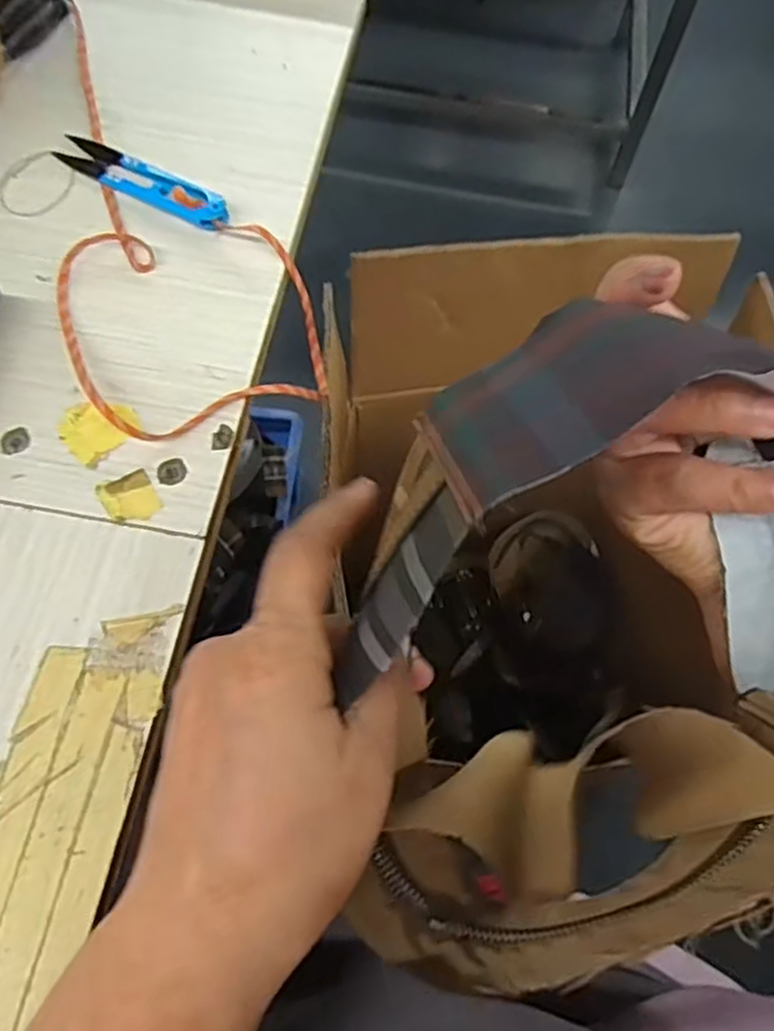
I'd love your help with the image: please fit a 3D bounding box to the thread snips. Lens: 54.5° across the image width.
[{"bbox_3d":[-0.125,-0.172,0.386,0.100,0.009,0.021,30,67,10],"label":"thread snips"}]

